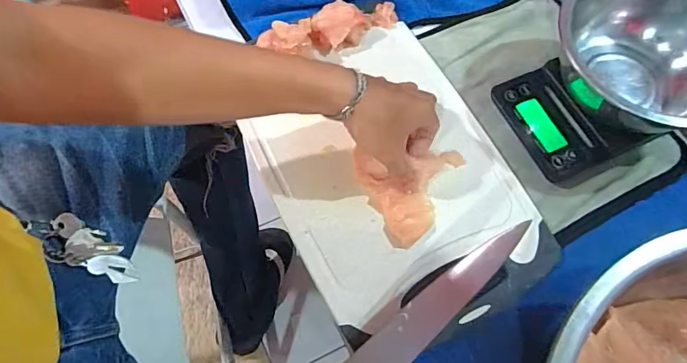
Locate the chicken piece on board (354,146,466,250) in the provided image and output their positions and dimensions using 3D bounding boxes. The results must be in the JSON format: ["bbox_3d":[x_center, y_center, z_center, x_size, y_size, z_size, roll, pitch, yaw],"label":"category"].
[{"bbox_3d":[0.069,0.014,0.450,0.111,0.018,0.101,0,64,-3],"label":"chicken piece on board"}]

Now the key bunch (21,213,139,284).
[{"bbox_3d":[-0.239,0.063,0.417,0.102,0.020,0.041,42,63,-25],"label":"key bunch"}]

